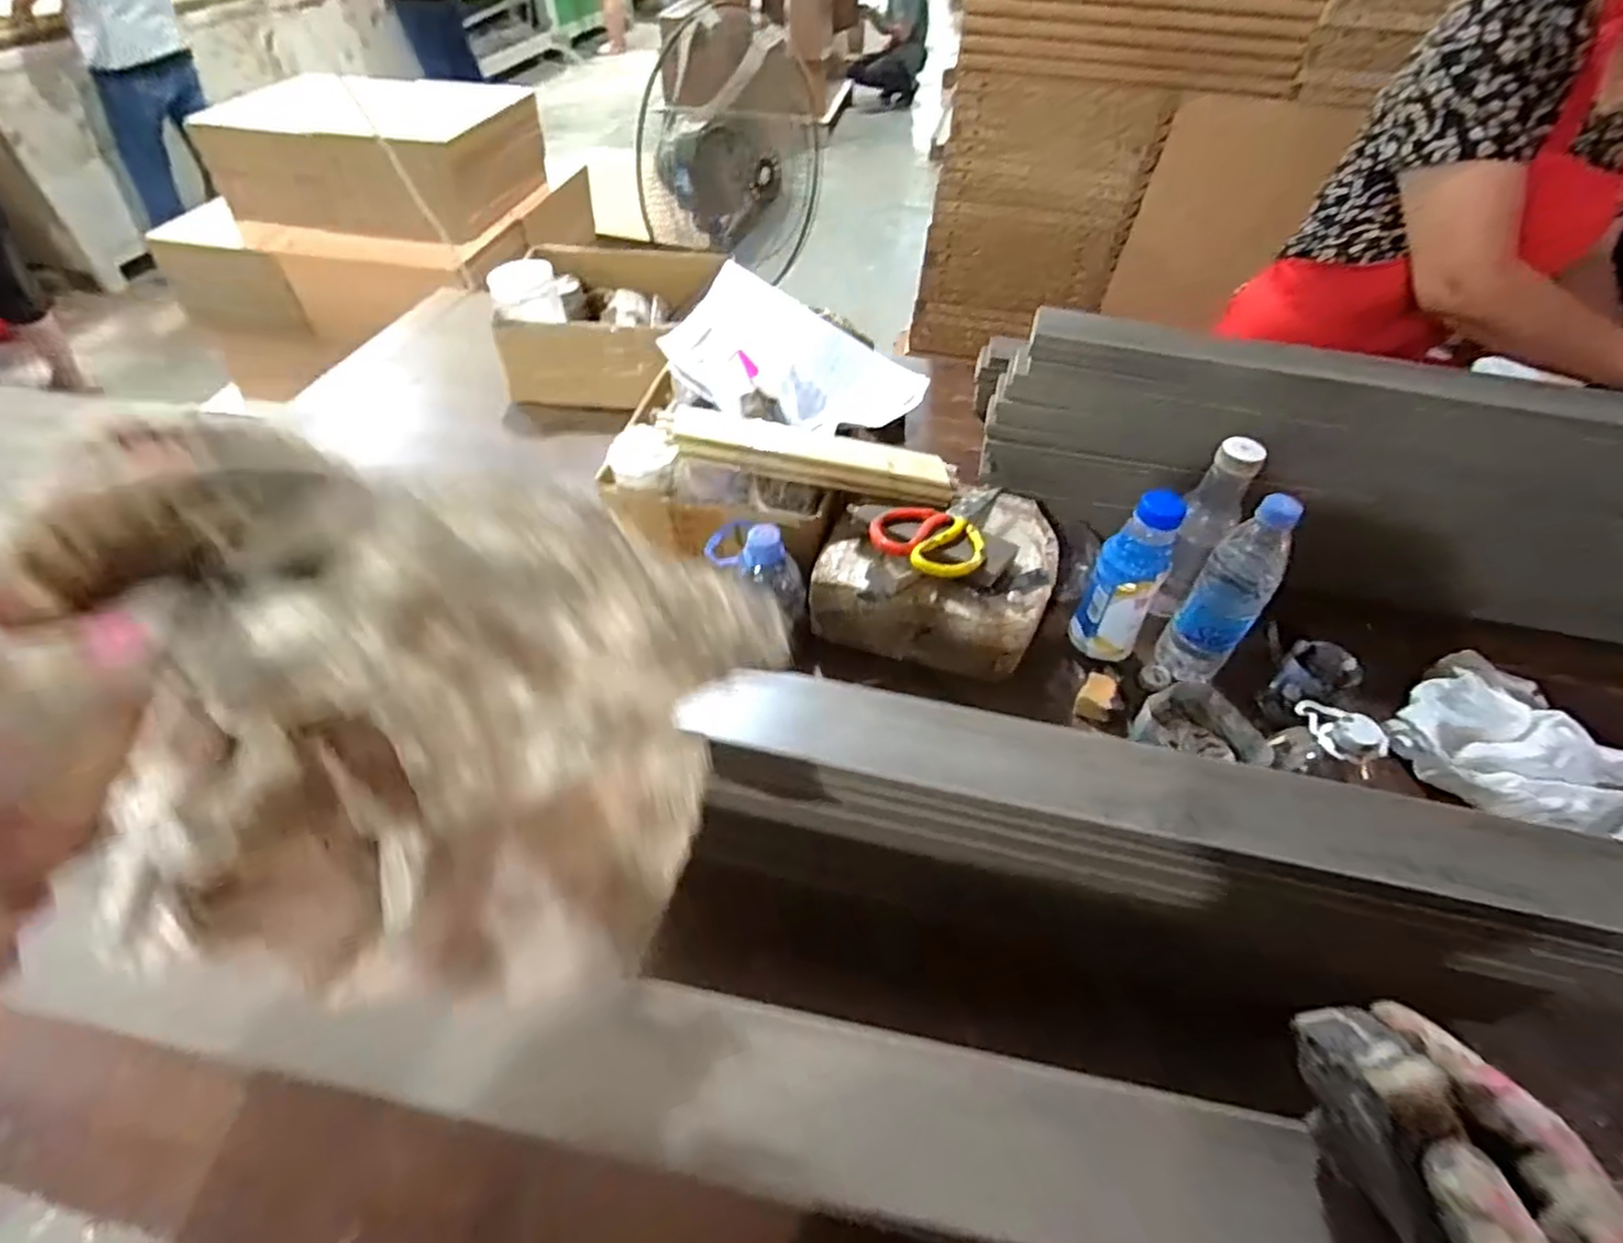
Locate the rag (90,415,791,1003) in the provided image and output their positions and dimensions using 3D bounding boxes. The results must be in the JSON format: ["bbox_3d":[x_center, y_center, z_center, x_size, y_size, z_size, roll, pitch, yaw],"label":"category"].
[{"bbox_3d":[-0.098,0.050,0.241,0.158,0.178,0.111,1,48,-2],"label":"rag"}]

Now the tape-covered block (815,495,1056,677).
[{"bbox_3d":[0.136,-0.059,0.767,0.234,0.110,0.189,16,50,12],"label":"tape-covered block"}]

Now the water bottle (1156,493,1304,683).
[{"bbox_3d":[0.404,-0.015,0.710,0.070,0.227,0.066,36,56,26],"label":"water bottle"}]

